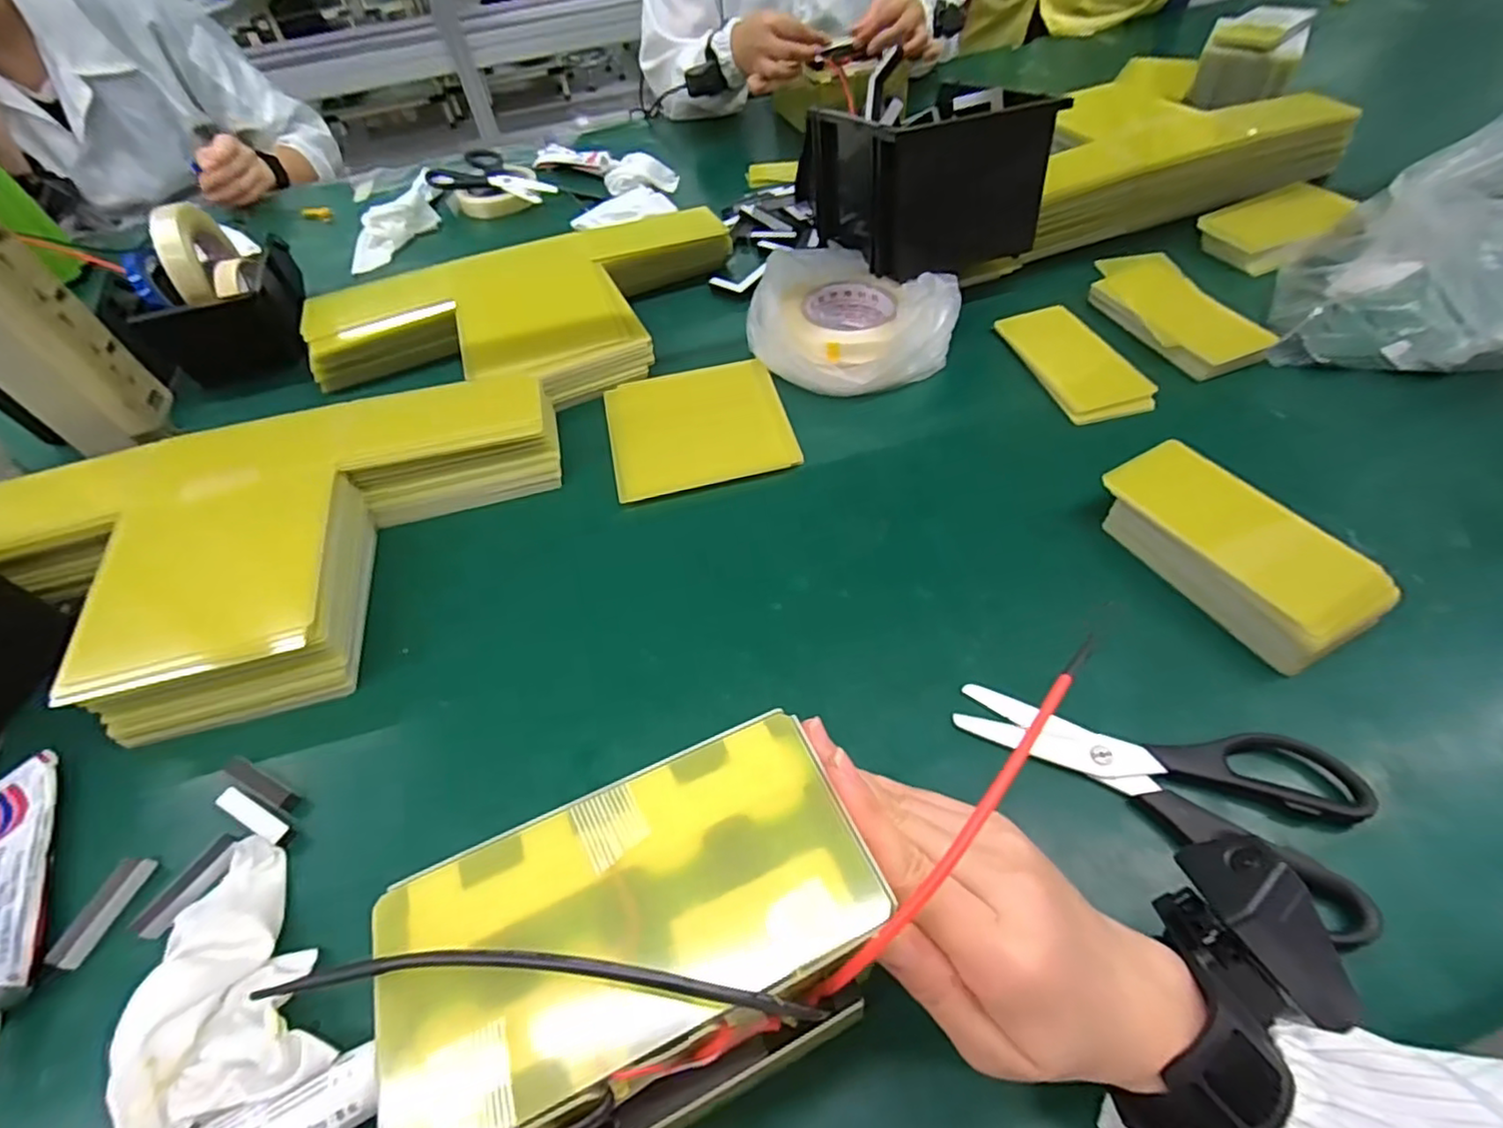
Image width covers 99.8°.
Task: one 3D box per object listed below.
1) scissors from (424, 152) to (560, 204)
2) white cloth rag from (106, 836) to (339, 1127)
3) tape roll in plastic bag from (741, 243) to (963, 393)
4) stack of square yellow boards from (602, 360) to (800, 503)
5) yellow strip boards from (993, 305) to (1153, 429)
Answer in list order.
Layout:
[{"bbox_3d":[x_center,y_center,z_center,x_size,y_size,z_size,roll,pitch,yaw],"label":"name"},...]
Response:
[{"bbox_3d":[-0.343,-0.499,0.817,0.182,0.021,0.094,34,63,27],"label":"scissors"},{"bbox_3d":[-0.246,0.189,0.297,0.072,0.030,0.122,-26,54,-14],"label":"white cloth rag"},{"bbox_3d":[0.085,-0.222,0.561,0.154,0.065,0.163,-37,59,-18],"label":"tape roll in plastic bag"},{"bbox_3d":[-0.045,-0.118,0.534,0.147,0.006,0.140,-14,55,-3],"label":"stack of square yellow boards"},{"bbox_3d":[0.276,-0.176,0.545,0.068,0.009,0.139,-20,57,2],"label":"yellow strip boards"}]

